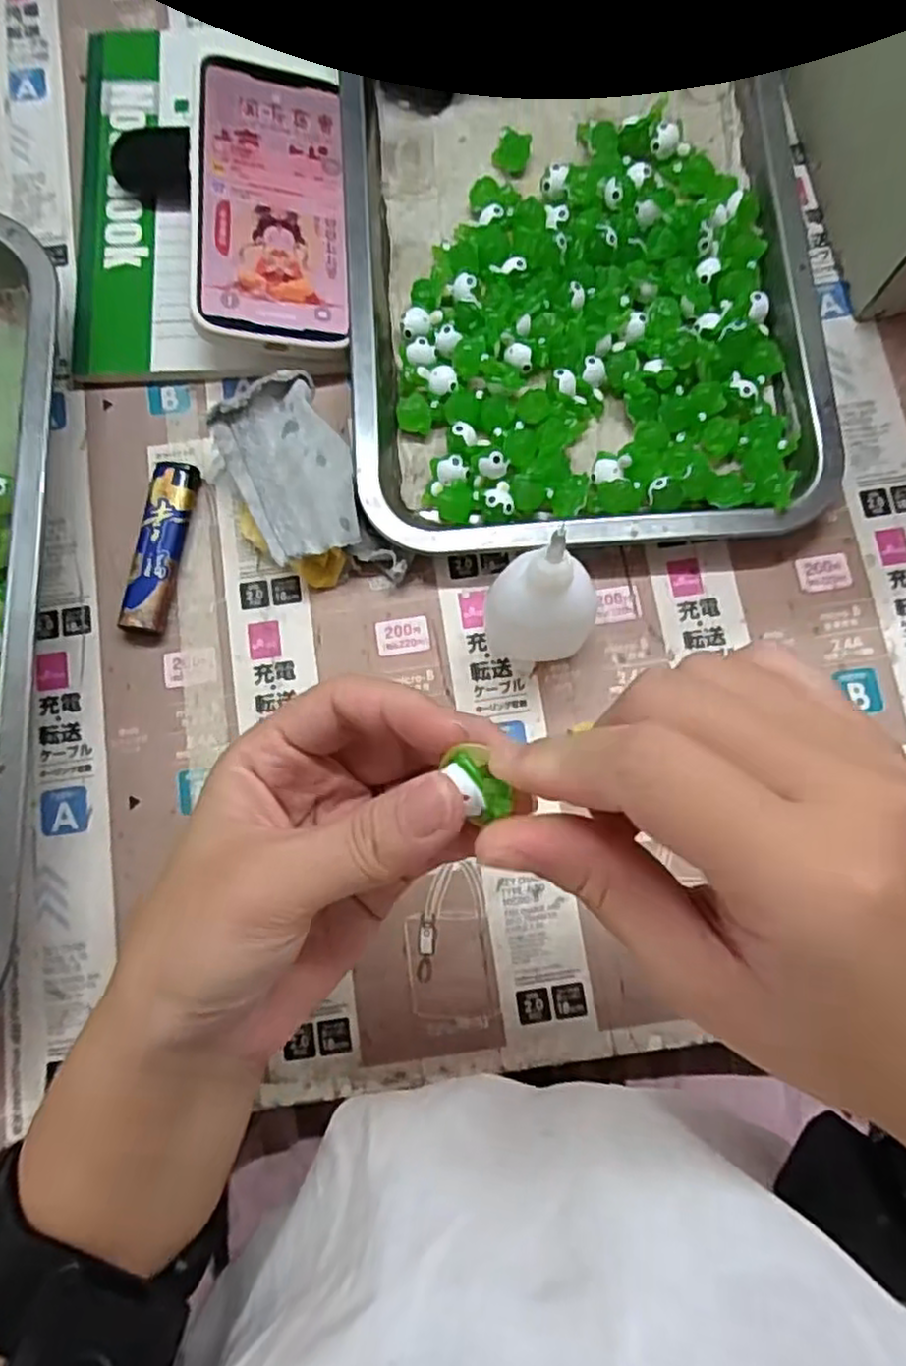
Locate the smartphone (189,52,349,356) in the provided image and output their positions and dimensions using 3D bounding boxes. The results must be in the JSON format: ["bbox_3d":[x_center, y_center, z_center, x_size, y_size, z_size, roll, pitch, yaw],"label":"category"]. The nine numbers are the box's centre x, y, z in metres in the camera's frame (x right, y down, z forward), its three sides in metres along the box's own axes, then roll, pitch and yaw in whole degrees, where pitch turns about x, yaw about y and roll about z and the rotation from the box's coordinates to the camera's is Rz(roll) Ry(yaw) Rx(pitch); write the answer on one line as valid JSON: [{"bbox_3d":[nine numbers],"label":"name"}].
[{"bbox_3d":[-0.086,-0.229,0.335,0.069,0.006,0.150,1,78,-15],"label":"smartphone"}]

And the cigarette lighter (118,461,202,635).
[{"bbox_3d":[-0.132,-0.062,0.320,0.020,0.012,0.079,10,79,2],"label":"cigarette lighter"}]

